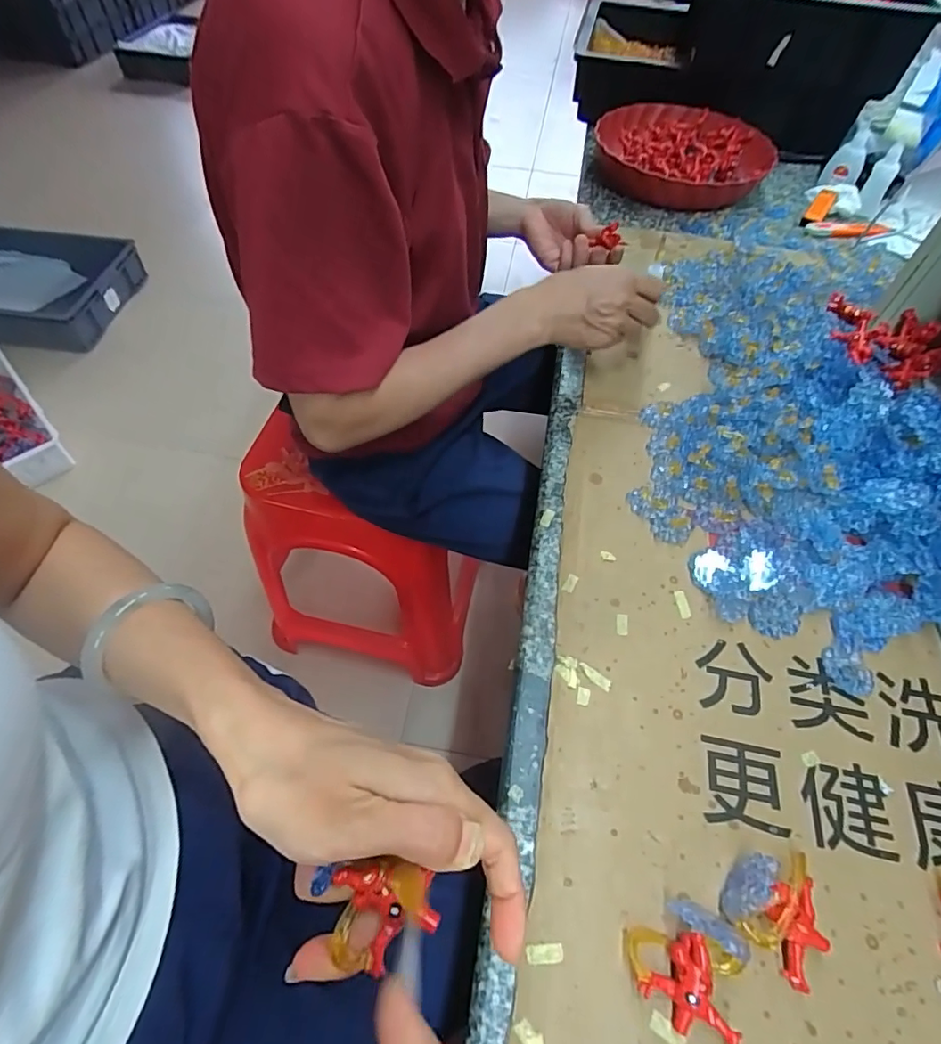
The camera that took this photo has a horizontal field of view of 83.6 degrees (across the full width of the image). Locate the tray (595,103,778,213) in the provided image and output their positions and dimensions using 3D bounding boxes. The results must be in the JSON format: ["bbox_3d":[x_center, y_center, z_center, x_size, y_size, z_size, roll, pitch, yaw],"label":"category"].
[{"bbox_3d":[0.295,-0.512,0.742,0.229,0.053,0.237,8,56,3],"label":"tray"}]

